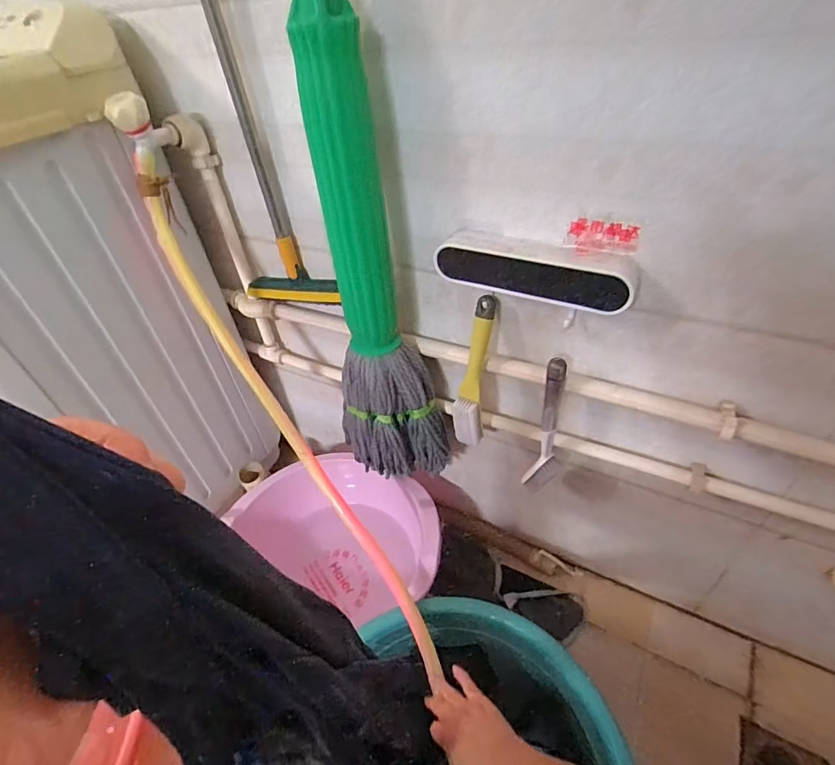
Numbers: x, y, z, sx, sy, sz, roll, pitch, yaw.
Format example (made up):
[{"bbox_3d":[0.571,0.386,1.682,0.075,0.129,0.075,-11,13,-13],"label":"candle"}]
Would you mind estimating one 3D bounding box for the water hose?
[{"bbox_3d":[-0.184,0.082,0.671,0.046,0.127,0.747,-33,93,-26],"label":"water hose"}]

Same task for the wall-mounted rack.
[{"bbox_3d":[0.130,-0.128,0.524,0.226,0.057,0.042,17,47,23],"label":"wall-mounted rack"}]

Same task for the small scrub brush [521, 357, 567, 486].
[{"bbox_3d":[0.179,0.065,0.629,0.041,0.224,0.033,10,45,18],"label":"small scrub brush"}]

